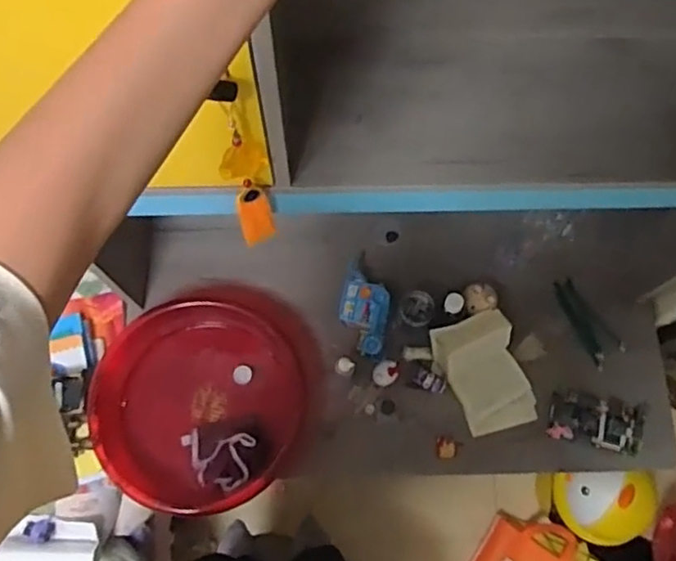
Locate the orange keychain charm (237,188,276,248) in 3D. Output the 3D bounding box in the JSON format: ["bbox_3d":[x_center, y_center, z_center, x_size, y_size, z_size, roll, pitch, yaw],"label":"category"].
[{"bbox_3d":[-0.096,-0.076,0.745,0.040,0.110,0.009,-31,64,-12],"label":"orange keychain charm"}]

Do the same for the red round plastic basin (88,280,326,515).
[{"bbox_3d":[-0.231,0.208,1.122,0.372,0.110,0.418,36,75,10],"label":"red round plastic basin"}]

